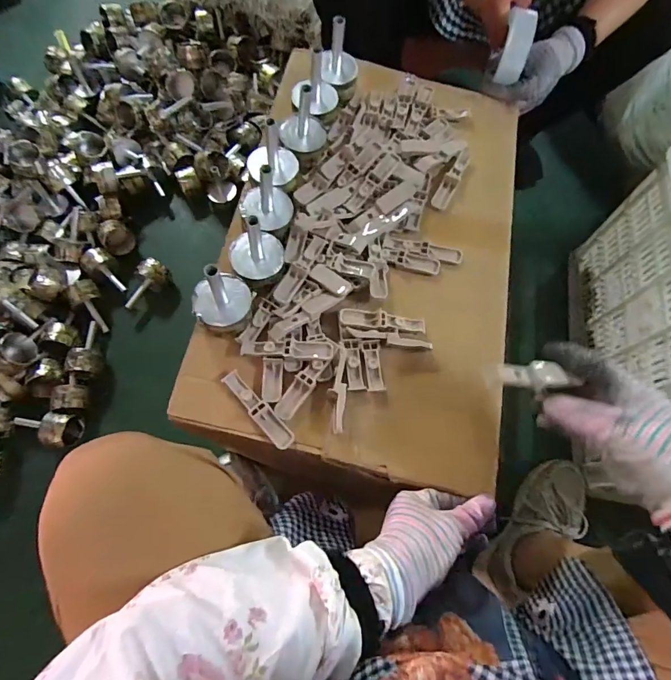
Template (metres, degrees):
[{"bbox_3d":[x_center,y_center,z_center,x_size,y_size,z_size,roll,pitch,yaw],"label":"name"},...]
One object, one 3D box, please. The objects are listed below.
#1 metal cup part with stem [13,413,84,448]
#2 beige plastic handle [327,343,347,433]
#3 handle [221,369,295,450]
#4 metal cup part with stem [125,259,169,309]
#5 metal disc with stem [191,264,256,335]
[{"bbox_3d":[-0.522,0.165,0.774,0.101,0.054,0.059,3,70,-1],"label":"metal cup part with stem"},{"bbox_3d":[0.002,0.051,0.462,0.019,0.025,0.095,5,70,0],"label":"beige plastic handle"},{"bbox_3d":[-0.083,0.073,0.453,0.021,0.008,0.102,-41,76,-15],"label":"handle"},{"bbox_3d":[-0.385,-0.110,0.862,0.051,0.044,0.112,37,93,11],"label":"metal cup part with stem"},{"bbox_3d":[-0.119,-0.046,0.442,0.060,0.089,0.051,-27,73,-11],"label":"metal disc with stem"}]

